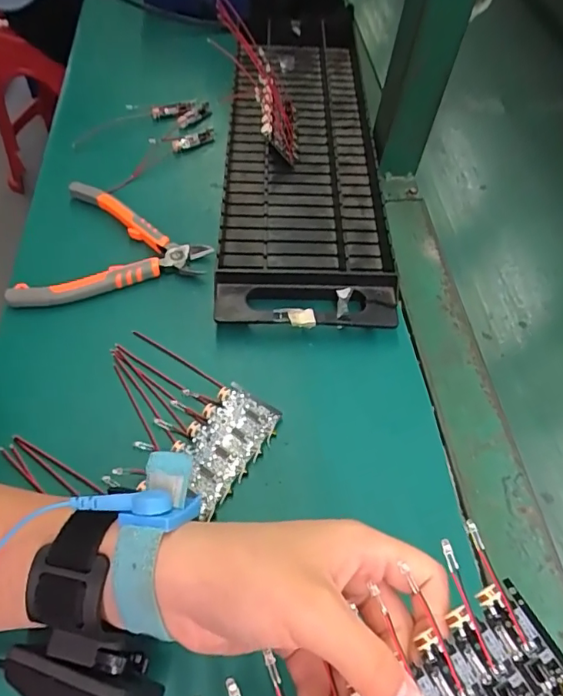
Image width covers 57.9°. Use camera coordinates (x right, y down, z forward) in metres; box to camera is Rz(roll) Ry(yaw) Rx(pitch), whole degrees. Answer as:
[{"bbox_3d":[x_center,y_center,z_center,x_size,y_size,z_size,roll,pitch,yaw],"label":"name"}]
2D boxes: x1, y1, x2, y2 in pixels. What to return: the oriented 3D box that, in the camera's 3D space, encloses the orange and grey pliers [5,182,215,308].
[{"bbox_3d":[-0.131,-0.076,0.405,0.135,0.013,0.122,14,57,6],"label":"orange and grey pliers"}]

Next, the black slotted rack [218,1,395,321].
[{"bbox_3d":[0.018,-0.195,0.483,0.139,0.037,0.424,1,57,-3],"label":"black slotted rack"}]

